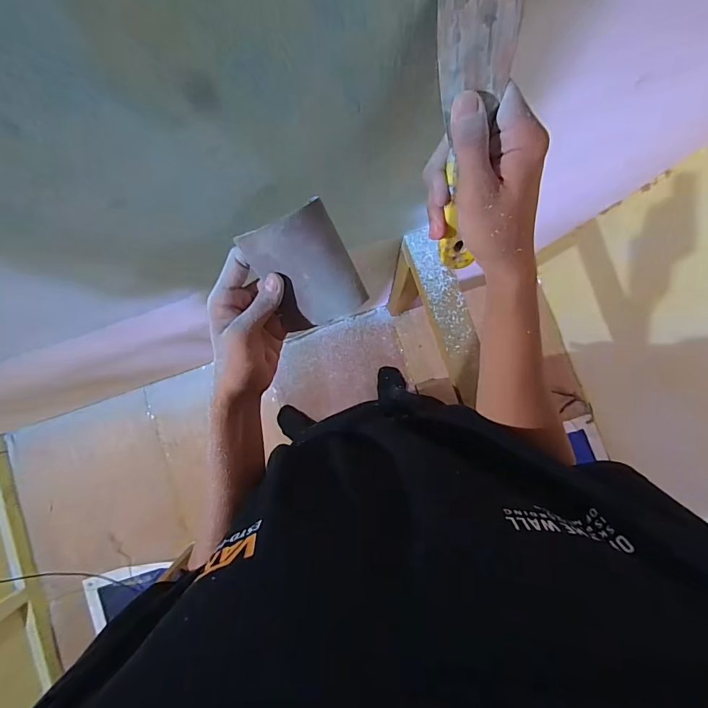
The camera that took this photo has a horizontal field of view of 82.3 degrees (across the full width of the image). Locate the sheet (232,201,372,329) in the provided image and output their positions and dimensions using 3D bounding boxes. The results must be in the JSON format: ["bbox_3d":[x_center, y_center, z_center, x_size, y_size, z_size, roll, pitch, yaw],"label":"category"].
[{"bbox_3d":[-0.043,-0.072,0.358,0.080,0.015,0.101,-25,123,6],"label":"sheet"}]

